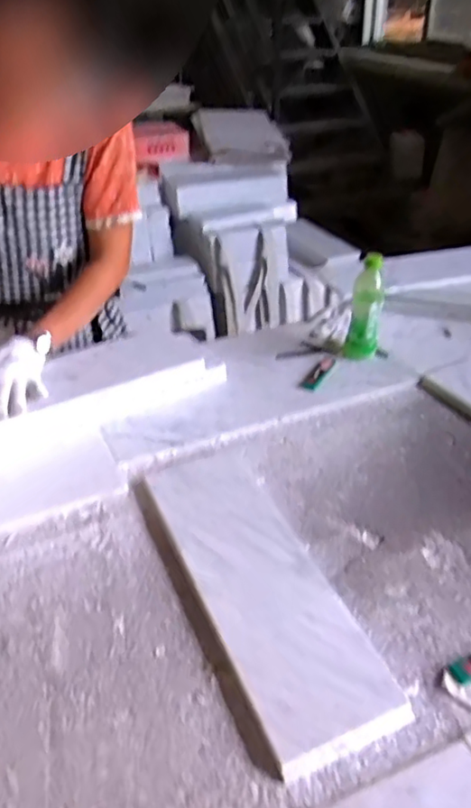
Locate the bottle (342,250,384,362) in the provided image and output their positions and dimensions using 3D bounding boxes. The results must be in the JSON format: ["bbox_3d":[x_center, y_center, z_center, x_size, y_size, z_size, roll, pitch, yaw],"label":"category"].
[{"bbox_3d":[0.254,-0.187,1.182,0.066,0.201,0.058,7,36,11],"label":"bottle"}]

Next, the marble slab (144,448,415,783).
[{"bbox_3d":[0.026,0.218,0.775,0.155,0.029,0.458,-16,38,-19],"label":"marble slab"}]

